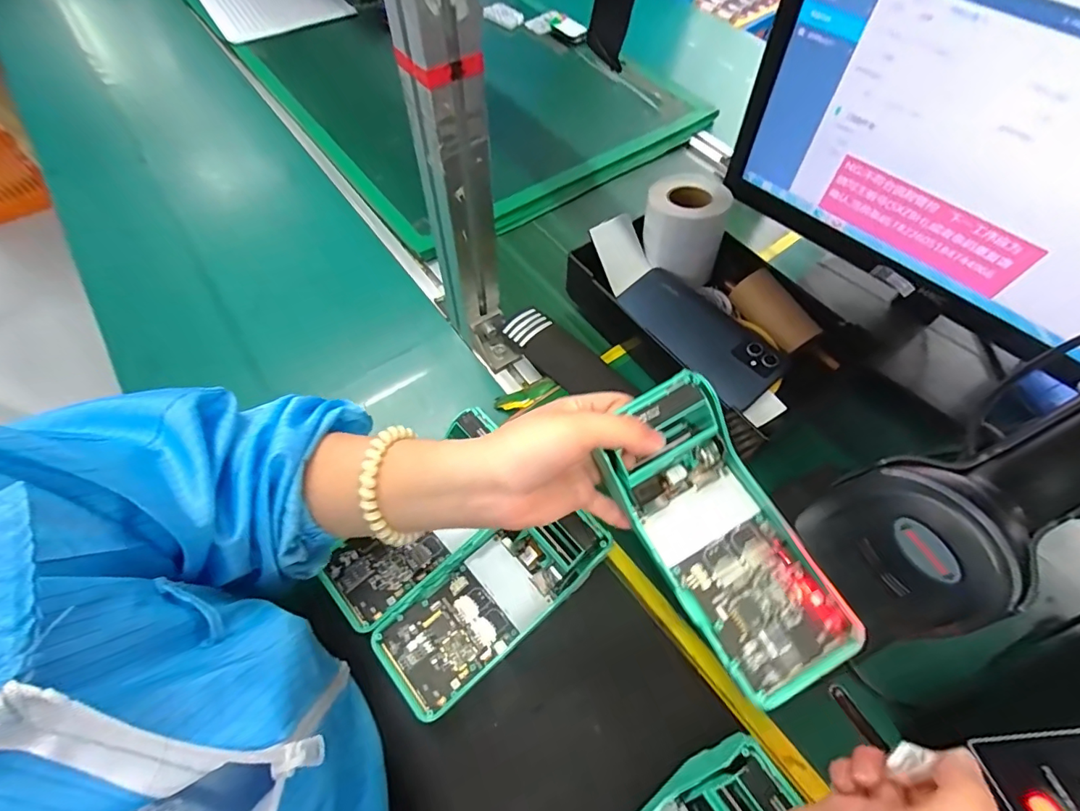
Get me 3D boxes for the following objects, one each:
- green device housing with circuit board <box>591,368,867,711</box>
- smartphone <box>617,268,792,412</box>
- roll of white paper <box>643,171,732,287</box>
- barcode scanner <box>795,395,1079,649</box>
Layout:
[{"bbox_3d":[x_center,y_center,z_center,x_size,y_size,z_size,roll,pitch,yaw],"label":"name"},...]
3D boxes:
[{"bbox_3d":[0.101,0.071,0.285,0.081,0.051,0.169,-27,82,-16],"label":"green device housing with circuit board"},{"bbox_3d":[0.151,-0.072,0.460,0.076,0.014,0.164,-34,66,-19],"label":"smartphone"},{"bbox_3d":[0.145,-0.183,0.497,0.080,0.074,0.081,13,60,6],"label":"roll of white paper"},{"bbox_3d":[0.201,0.031,0.201,0.169,0.062,0.064,-33,63,8],"label":"barcode scanner"}]

